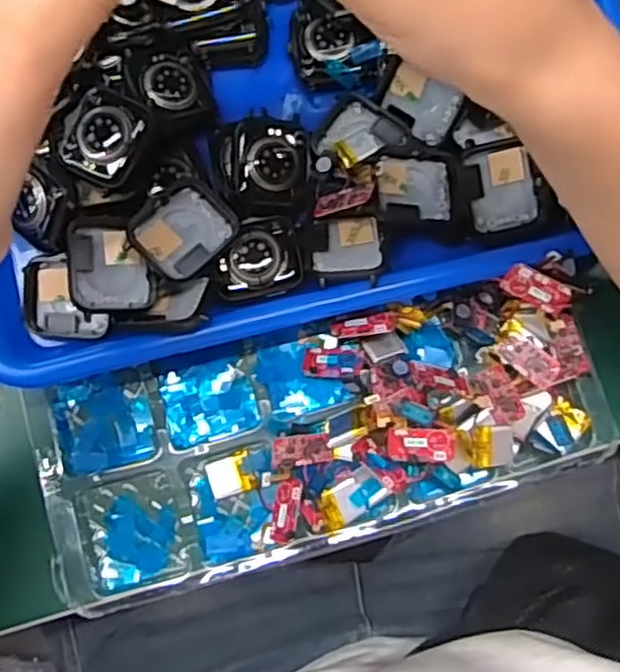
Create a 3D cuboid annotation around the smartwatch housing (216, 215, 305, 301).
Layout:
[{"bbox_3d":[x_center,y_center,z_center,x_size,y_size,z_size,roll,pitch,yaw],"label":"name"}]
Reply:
[{"bbox_3d":[-0.023,-0.035,0.320,0.038,0.010,0.034,-11,80,-3],"label":"smartwatch housing"}]

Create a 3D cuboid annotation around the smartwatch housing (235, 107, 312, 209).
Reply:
[{"bbox_3d":[-0.016,-0.082,0.331,0.033,0.008,0.045,3,79,0],"label":"smartwatch housing"}]

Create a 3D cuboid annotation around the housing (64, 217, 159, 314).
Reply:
[{"bbox_3d":[-0.086,-0.031,0.310,0.037,0.006,0.042,-3,79,-35],"label":"housing"}]

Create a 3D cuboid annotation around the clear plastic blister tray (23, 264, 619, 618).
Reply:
[{"bbox_3d":[0.008,0.044,0.326,0.258,0.032,0.102,-14,80,-3],"label":"clear plastic blister tray"}]

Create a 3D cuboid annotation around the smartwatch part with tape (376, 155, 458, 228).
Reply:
[{"bbox_3d":[0.049,-0.067,0.325,0.037,0.009,0.030,-1,79,-1],"label":"smartwatch part with tape"}]

